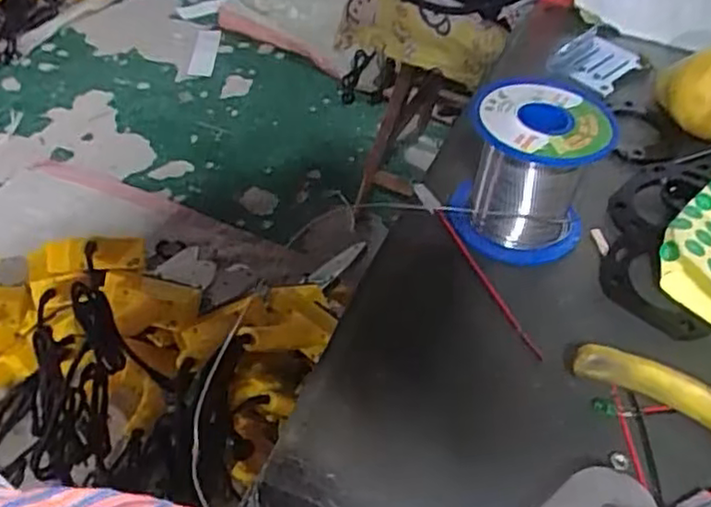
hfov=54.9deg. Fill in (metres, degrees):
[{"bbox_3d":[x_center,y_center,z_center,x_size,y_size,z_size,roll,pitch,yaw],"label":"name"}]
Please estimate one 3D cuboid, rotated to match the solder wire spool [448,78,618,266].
[{"bbox_3d":[0.084,-0.041,0.333,0.065,0.062,0.067,16,48,11],"label":"solder wire spool"}]

